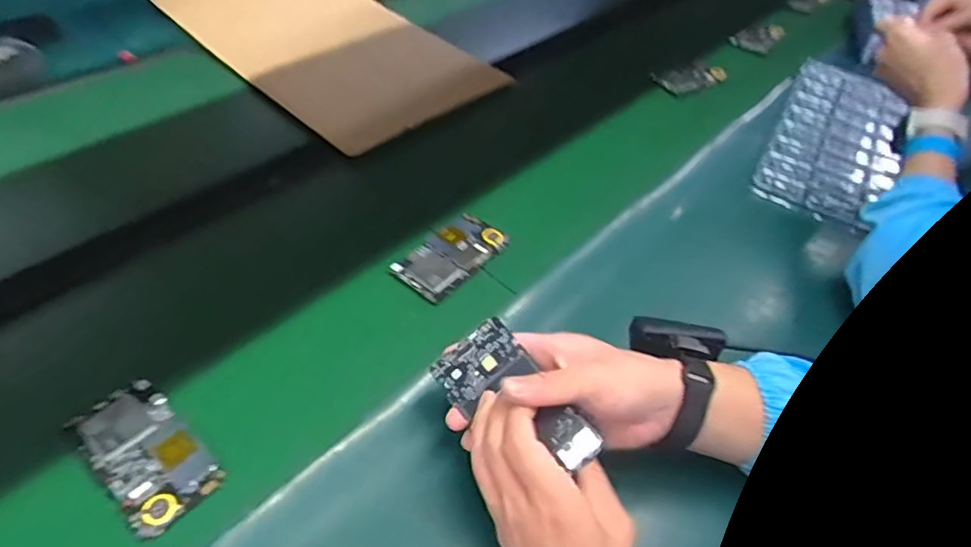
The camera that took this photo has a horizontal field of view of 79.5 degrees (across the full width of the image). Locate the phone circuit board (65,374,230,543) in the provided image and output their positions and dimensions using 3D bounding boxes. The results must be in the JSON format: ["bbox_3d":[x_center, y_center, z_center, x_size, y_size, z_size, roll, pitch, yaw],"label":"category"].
[{"bbox_3d":[-0.260,0.134,0.445,0.125,0.006,0.064,35,56,26],"label":"phone circuit board"}]

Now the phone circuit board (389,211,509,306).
[{"bbox_3d":[-0.034,-0.021,0.611,0.067,0.008,0.121,32,54,24],"label":"phone circuit board"}]

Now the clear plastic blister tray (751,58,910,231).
[{"bbox_3d":[0.488,-0.193,0.815,0.150,0.030,0.383,25,52,19],"label":"clear plastic blister tray"}]

